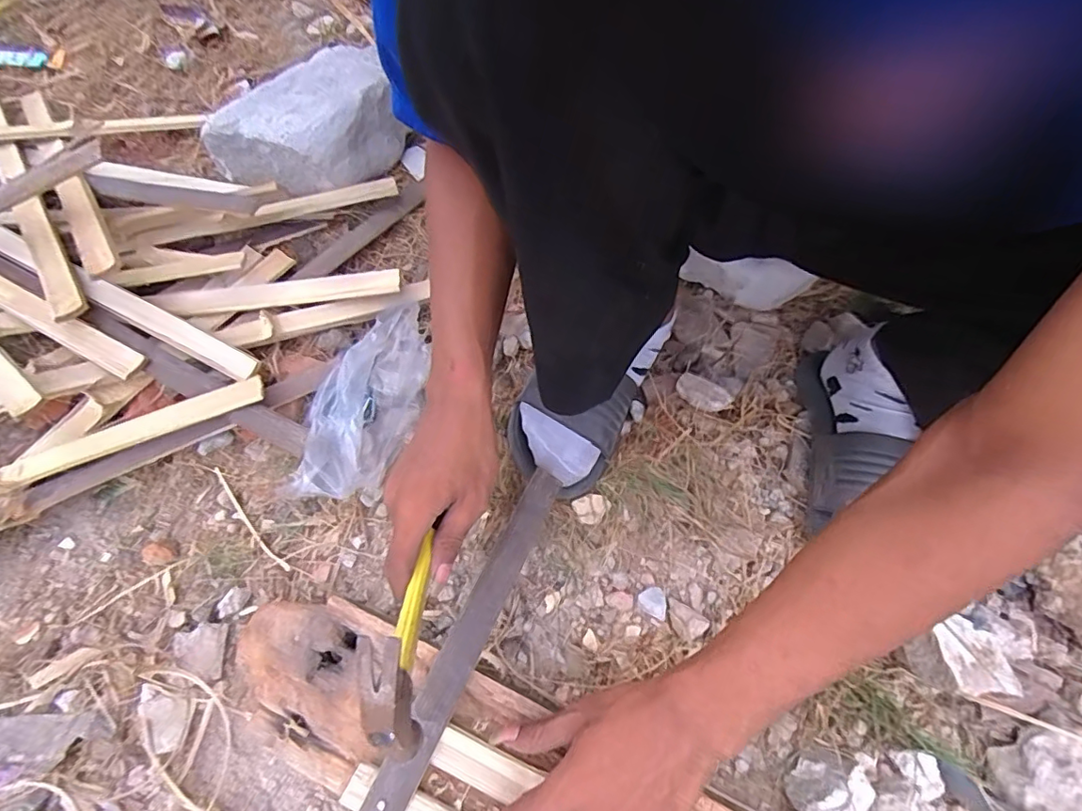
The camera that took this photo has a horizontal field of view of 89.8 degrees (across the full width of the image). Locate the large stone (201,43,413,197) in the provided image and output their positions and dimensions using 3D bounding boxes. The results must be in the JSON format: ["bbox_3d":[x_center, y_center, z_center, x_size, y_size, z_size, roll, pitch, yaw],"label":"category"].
[{"bbox_3d":[-0.264,-0.330,0.645,0.128,0.080,0.203,31,67,13],"label":"large stone"}]

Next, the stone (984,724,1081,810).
[{"bbox_3d":[0.378,0.276,0.391,0.074,0.045,0.060,35,67,16],"label":"stone"}]

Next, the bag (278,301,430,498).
[{"bbox_3d":[-0.161,0.001,0.505,0.086,0.074,0.185,28,67,12],"label":"bag"}]

